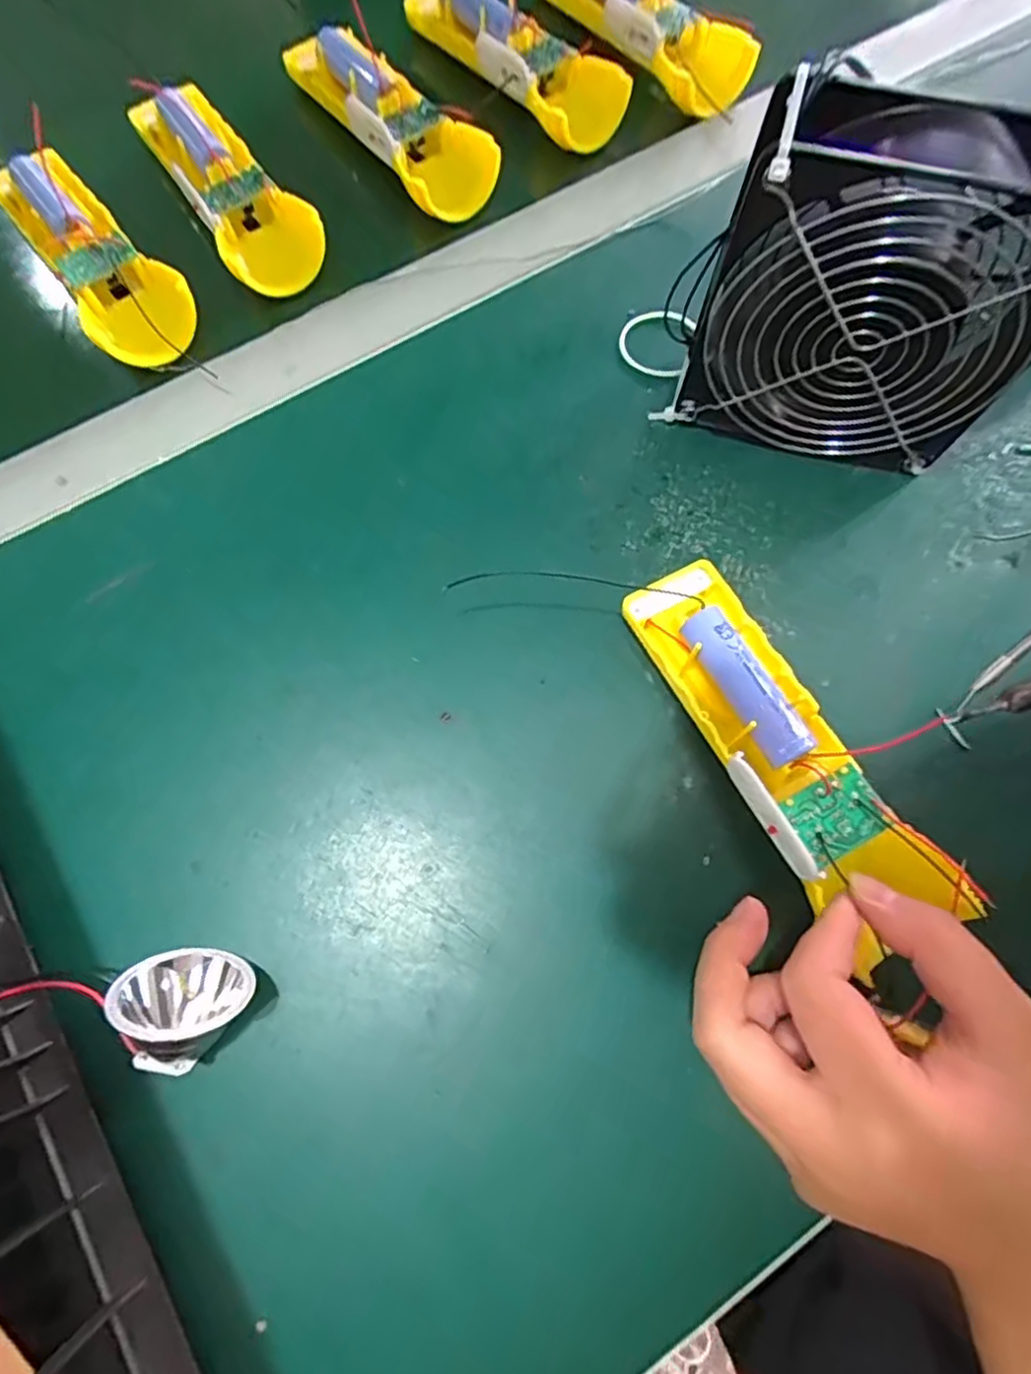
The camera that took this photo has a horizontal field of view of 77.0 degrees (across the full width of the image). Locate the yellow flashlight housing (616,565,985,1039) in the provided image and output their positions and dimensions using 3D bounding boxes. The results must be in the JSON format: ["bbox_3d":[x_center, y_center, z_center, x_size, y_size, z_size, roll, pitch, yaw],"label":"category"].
[{"bbox_3d":[0.099,0.019,0.248,0.046,0.028,0.159,-28,68,-9],"label":"yellow flashlight housing"}]

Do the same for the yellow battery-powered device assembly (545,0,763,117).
[{"bbox_3d":[0.076,-0.412,0.395,0.055,0.028,0.179,-37,77,-11],"label":"yellow battery-powered device assembly"}]

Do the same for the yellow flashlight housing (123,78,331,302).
[{"bbox_3d":[-0.159,-0.278,0.352,0.051,0.024,0.159,-31,75,-11],"label":"yellow flashlight housing"}]

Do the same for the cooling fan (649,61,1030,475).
[{"bbox_3d":[0.138,-0.151,0.259,0.129,0.124,0.053,17,72,4],"label":"cooling fan"}]

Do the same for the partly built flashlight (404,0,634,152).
[{"bbox_3d":[-0.006,-0.378,0.384,0.046,0.025,0.168,-42,78,-13],"label":"partly built flashlight"}]

